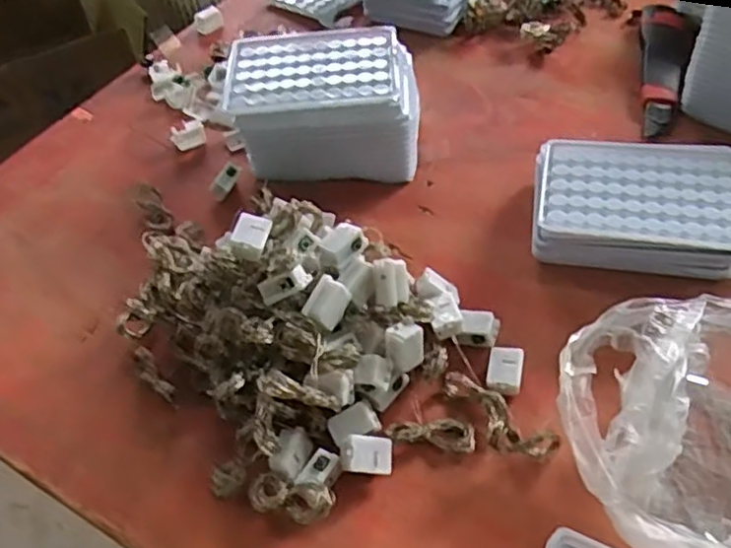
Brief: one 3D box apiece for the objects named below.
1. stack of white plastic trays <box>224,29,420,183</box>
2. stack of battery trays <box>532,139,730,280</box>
[{"bbox_3d":[-0.031,-0.131,0.543,0.144,0.073,0.105,-1,49,4],"label":"stack of white plastic trays"},{"bbox_3d":[0.184,-0.043,0.467,0.133,0.046,0.099,7,50,11],"label":"stack of battery trays"}]

